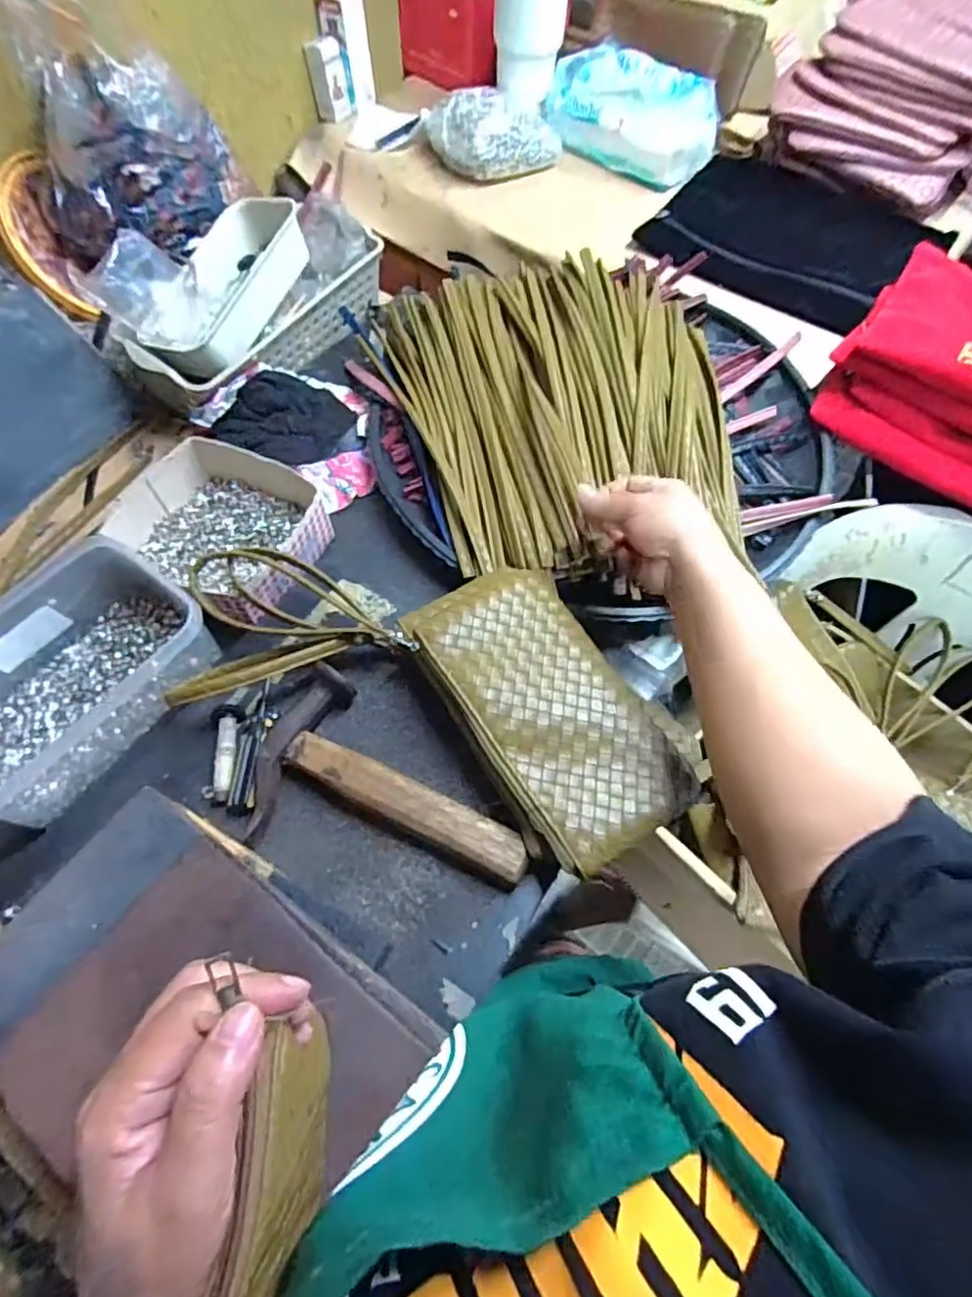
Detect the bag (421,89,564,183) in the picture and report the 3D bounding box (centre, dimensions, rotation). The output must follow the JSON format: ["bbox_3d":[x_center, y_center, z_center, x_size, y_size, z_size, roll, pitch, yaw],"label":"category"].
[{"bbox_3d":[0.010,-0.669,0.812,0.162,0.079,0.106,-24,66,-13],"label":"bag"}]

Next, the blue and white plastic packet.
[{"bbox_3d":[0.184,-0.693,0.807,0.223,0.110,0.090,34,67,15],"label":"blue and white plastic packet"}]

